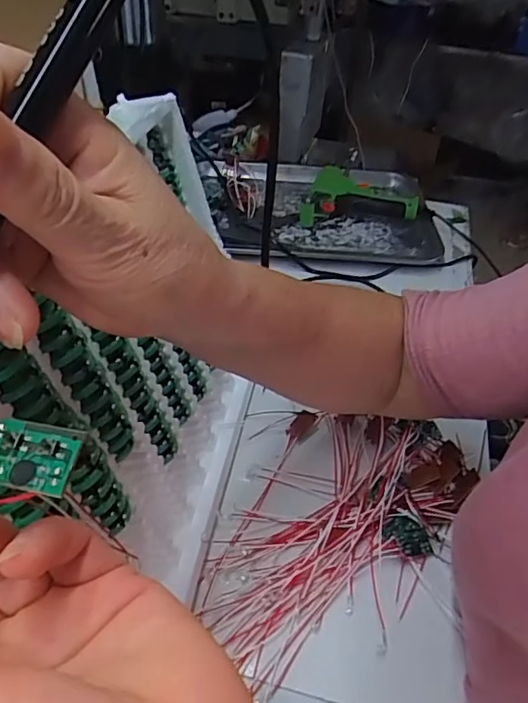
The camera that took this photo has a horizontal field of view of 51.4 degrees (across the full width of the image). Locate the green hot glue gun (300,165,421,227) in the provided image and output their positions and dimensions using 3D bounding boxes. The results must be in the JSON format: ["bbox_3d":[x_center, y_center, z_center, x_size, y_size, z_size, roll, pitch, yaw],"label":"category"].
[{"bbox_3d":[0.130,-0.224,0.781,0.163,0.038,0.120,2,42,-4],"label":"green hot glue gun"}]

